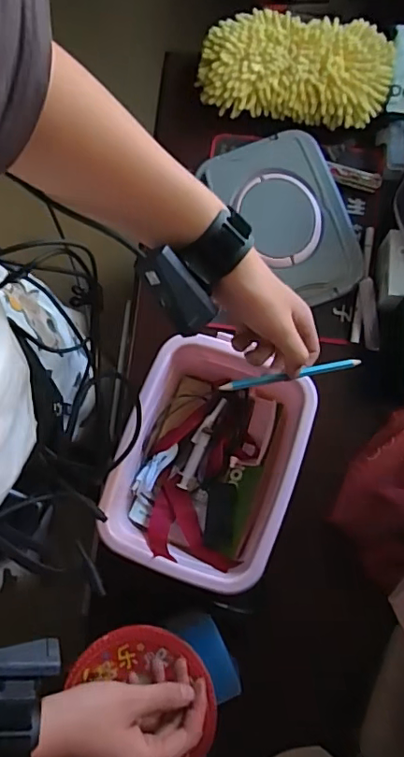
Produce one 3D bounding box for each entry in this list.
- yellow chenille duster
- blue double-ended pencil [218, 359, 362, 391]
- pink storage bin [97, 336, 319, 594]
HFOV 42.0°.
[{"bbox_3d":[0.127,-0.435,0.732,0.263,0.059,0.146,7,75,0],"label":"yellow chenille duster"},{"bbox_3d":[0.079,-0.003,0.462,0.134,0.009,0.008,-10,76,-18],"label":"blue double-ended pencil"},{"bbox_3d":[0.011,0.090,0.600,0.186,0.102,0.260,20,76,4],"label":"pink storage bin"}]

